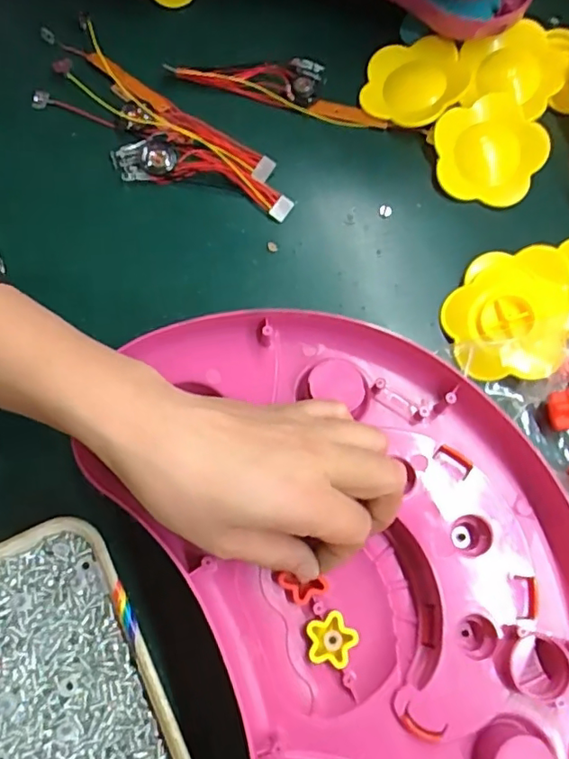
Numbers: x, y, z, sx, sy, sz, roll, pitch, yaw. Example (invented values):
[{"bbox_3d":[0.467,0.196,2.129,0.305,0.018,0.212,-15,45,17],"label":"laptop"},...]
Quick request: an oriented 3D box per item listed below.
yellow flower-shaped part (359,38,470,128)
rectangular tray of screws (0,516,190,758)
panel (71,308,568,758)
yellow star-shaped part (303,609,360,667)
[{"bbox_3d":[0.098,-0.226,0.426,0.073,0.020,0.071,0,73,0],"label":"yellow flower-shaped part"},{"bbox_3d":[-0.114,0.171,0.298,0.100,0.033,0.175,-23,74,-7],"label":"rectangular tray of screws"},{"bbox_3d":[0.045,0.103,0.296,0.216,0.041,0.322,-22,74,-6],"label":"panel"},{"bbox_3d":[0.025,0.138,0.295,0.026,0.008,0.025,-28,74,-8],"label":"yellow star-shaped part"}]

